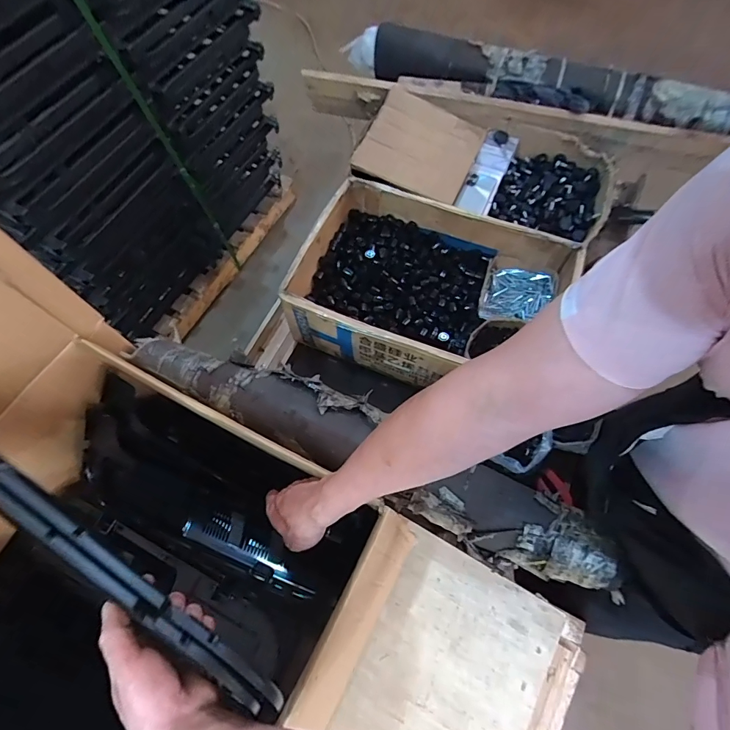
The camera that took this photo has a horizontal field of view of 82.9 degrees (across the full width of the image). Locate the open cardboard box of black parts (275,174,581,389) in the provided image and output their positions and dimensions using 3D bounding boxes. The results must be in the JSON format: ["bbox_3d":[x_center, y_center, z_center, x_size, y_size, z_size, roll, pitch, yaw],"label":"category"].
[{"bbox_3d":[0.117,-0.156,0.851,0.503,0.149,0.349,23,68,11],"label":"open cardboard box of black parts"}]

